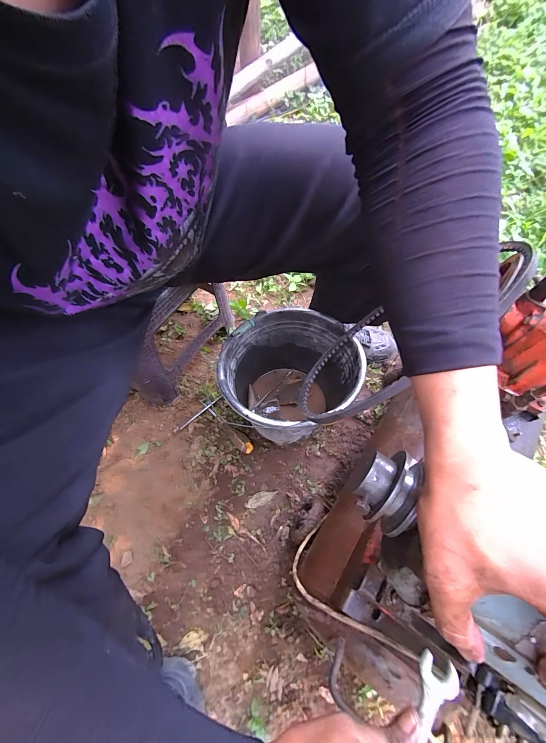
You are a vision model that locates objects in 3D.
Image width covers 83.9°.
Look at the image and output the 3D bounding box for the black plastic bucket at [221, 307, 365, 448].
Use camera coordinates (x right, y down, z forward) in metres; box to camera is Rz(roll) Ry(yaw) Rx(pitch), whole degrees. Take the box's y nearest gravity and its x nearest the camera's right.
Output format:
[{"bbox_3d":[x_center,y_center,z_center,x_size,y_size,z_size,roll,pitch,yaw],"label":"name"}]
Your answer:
[{"bbox_3d":[0.036,0.025,0.675,0.268,0.212,0.277,2,61,-4],"label":"black plastic bucket"}]

